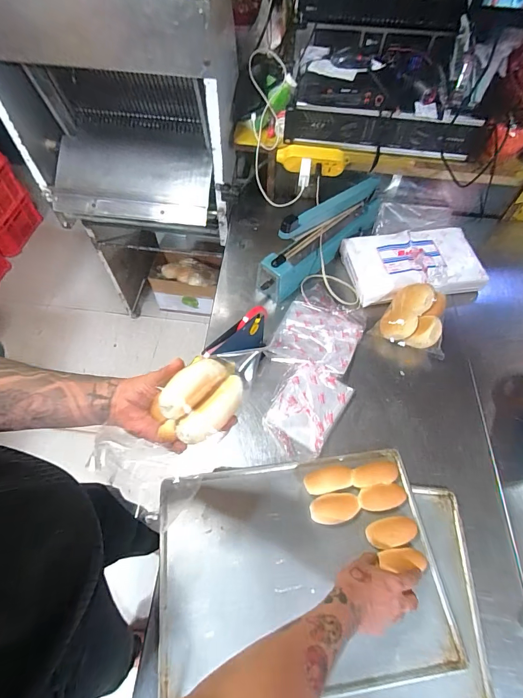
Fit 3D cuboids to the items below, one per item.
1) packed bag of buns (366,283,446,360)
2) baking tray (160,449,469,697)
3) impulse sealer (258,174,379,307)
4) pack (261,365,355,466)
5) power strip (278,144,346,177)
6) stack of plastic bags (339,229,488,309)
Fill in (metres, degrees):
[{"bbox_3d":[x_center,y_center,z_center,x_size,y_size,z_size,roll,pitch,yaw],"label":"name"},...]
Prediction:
[{"bbox_3d":[0.350,-0.070,0.802,0.157,0.078,0.133,22,61,12],"label":"packed bag of buns"},{"bbox_3d":[0.058,0.354,0.586,0.436,0.020,0.318,-6,59,-5],"label":"baking tray"},{"bbox_3d":[0.156,-0.296,0.899,0.399,0.200,0.083,-39,67,-22],"label":"impulse sealer"},{"bbox_3d":[0.088,0.118,0.718,0.134,0.041,0.190,30,63,16],"label":"pack"},{"bbox_3d":[0.124,-0.475,0.898,0.175,0.053,0.041,7,59,3],"label":"power strip"},{"bbox_3d":[0.380,-0.215,0.906,0.314,0.075,0.194,-7,59,-6],"label":"stack of plastic bags"}]

